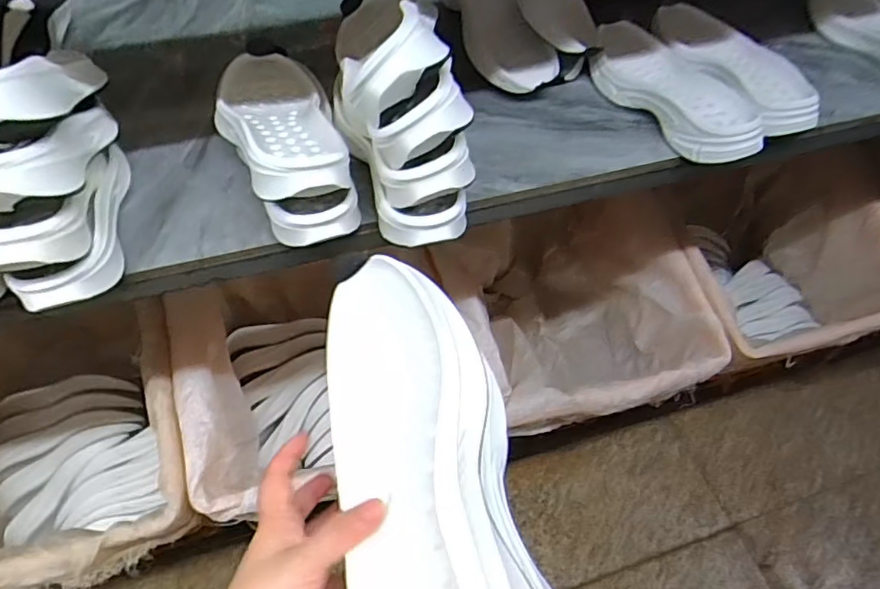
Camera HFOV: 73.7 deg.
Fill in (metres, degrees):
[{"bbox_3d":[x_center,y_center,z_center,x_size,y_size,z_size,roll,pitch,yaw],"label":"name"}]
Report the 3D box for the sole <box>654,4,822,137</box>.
[{"bbox_3d":[0.376,-0.303,0.754,0.100,0.035,0.283,-13,55,-11],"label":"sole"}]

